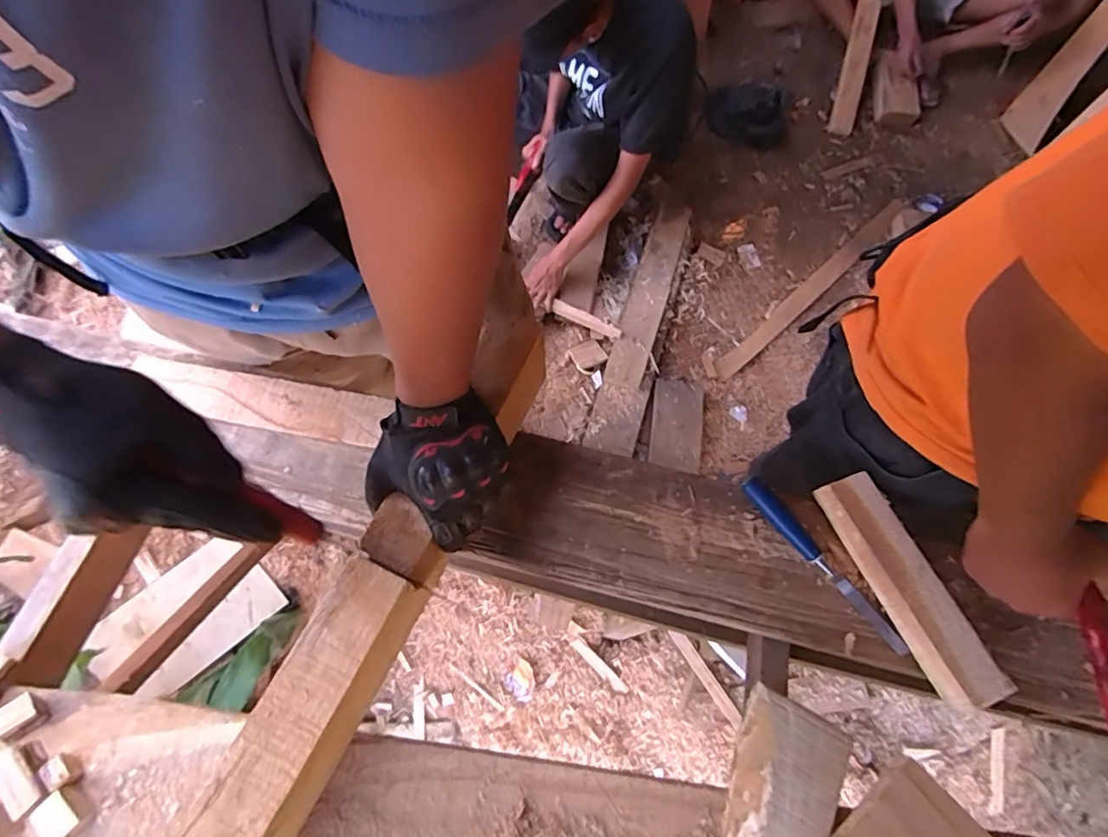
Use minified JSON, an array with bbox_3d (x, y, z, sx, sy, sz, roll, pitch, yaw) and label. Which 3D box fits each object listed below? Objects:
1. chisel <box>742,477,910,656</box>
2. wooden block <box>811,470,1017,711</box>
[{"bbox_3d":[0.292,0.155,0.588,0.020,0.019,0.227,-37,74,-15],"label":"chisel"},{"bbox_3d":[0.365,0.168,0.561,0.055,0.041,0.233,-21,70,-10],"label":"wooden block"}]

